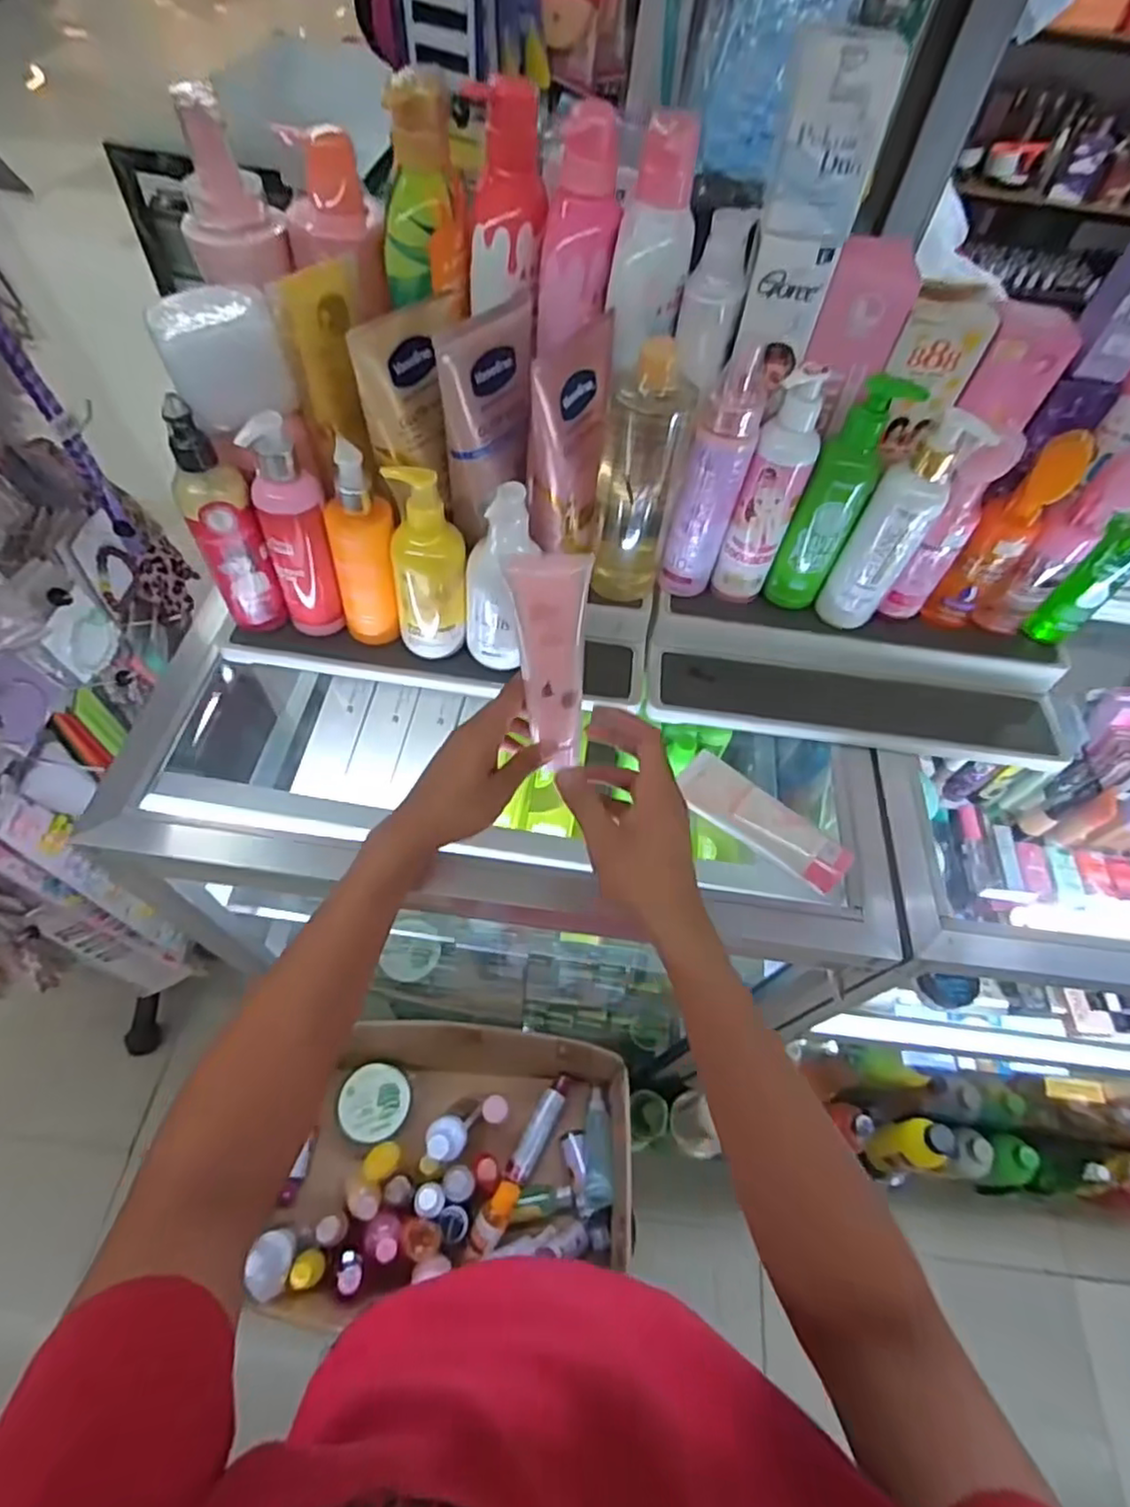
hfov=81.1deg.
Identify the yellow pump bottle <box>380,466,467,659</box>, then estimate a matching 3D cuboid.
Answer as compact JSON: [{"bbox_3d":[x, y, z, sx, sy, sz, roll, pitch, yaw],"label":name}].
[{"bbox_3d":[-0.106,-0.143,0.517,0.054,0.149,0.042,-3,58,-7],"label":"yellow pump bottle"}]

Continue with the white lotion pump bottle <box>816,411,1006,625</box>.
[{"bbox_3d":[0.255,-0.175,0.515,0.048,0.176,0.037,40,63,19],"label":"white lotion pump bottle"}]

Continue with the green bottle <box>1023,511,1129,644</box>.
[{"bbox_3d":[0.433,-0.141,0.544,0.027,0.122,0.038,-38,68,-25],"label":"green bottle"}]

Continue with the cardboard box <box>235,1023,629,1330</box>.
[{"bbox_3d":[-0.137,0.523,0.859,0.417,0.151,0.301,4,57,-2],"label":"cardboard box"}]

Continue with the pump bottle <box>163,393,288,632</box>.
[{"bbox_3d":[-0.261,-0.173,0.508,0.044,0.174,0.042,-20,61,-17],"label":"pump bottle"}]

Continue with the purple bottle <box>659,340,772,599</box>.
[{"bbox_3d":[0.115,-0.206,0.514,0.046,0.193,0.035,18,58,7],"label":"purple bottle"}]

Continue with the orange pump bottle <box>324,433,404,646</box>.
[{"bbox_3d":[-0.159,-0.158,0.519,0.051,0.148,0.056,-11,59,-12],"label":"orange pump bottle"}]

